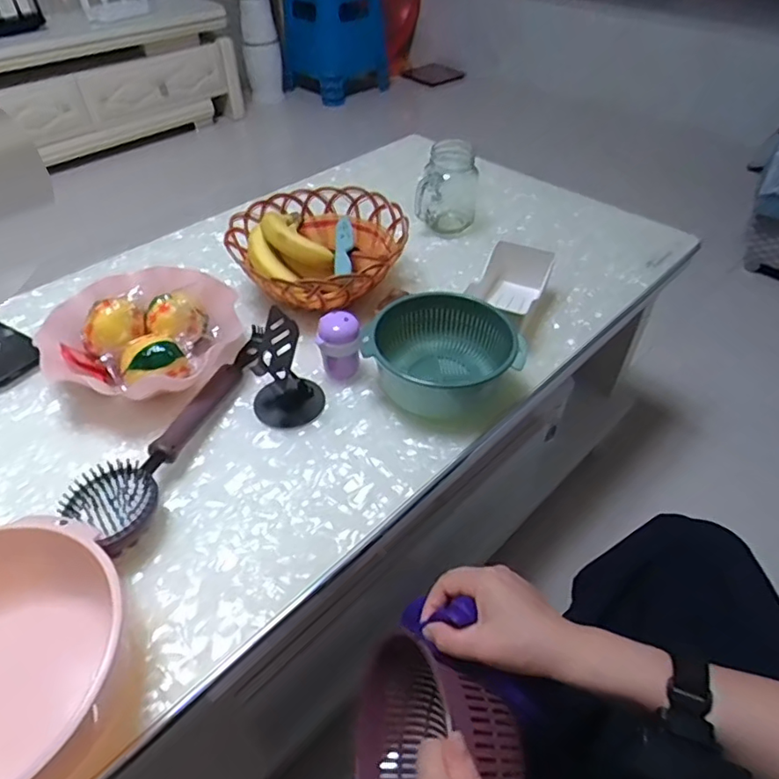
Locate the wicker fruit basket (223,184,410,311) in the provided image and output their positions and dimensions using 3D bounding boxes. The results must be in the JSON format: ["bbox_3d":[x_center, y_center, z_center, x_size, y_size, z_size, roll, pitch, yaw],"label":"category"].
[{"bbox_3d":[-0.093,-0.196,0.799,0.232,0.093,0.229,0,45,0],"label":"wicker fruit basket"}]

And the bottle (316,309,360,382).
[{"bbox_3d":[-0.060,-0.049,0.671,0.048,0.082,0.048,-5,45,-5],"label":"bottle"}]

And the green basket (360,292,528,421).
[{"bbox_3d":[0.060,-0.041,0.664,0.172,0.085,0.132,-5,45,-5],"label":"green basket"}]

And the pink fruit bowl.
[{"bbox_3d":[-0.292,-0.066,0.687,0.214,0.084,0.178,-6,45,-6],"label":"pink fruit bowl"}]

